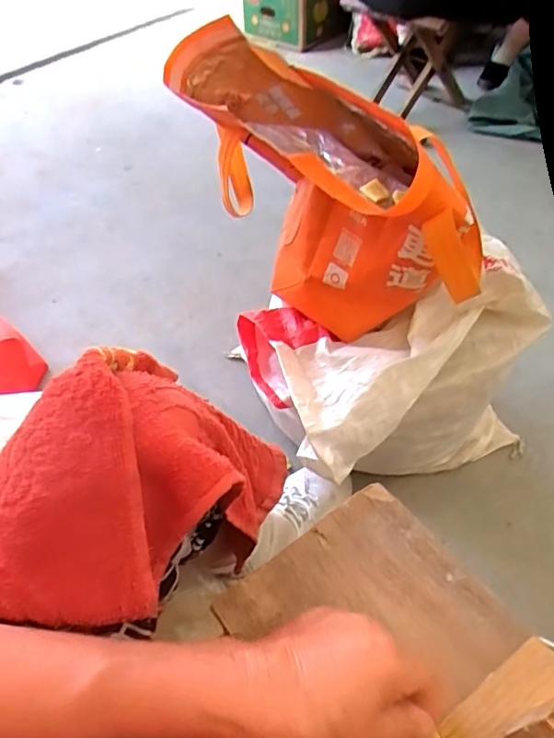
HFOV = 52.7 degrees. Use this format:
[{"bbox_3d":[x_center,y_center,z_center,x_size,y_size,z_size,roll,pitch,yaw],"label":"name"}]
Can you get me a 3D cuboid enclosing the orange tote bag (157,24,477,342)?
[{"bbox_3d":[0.068,-0.191,0.600,0.191,0.244,0.354,-35,56,-26],"label":"orange tote bag"}]

